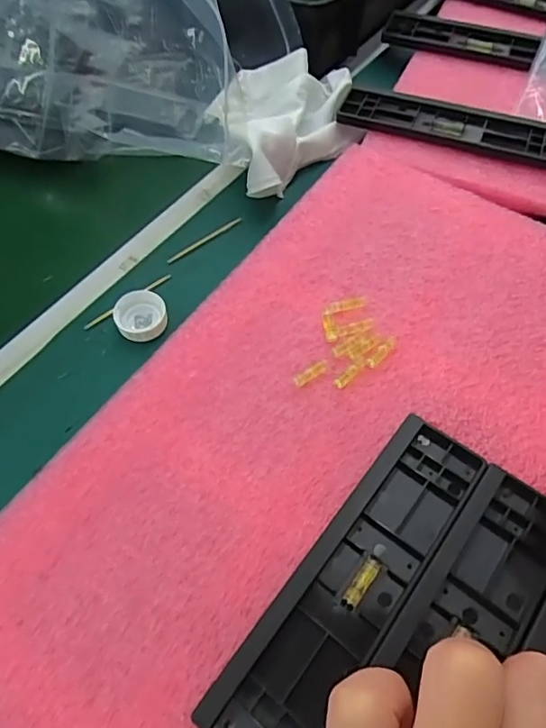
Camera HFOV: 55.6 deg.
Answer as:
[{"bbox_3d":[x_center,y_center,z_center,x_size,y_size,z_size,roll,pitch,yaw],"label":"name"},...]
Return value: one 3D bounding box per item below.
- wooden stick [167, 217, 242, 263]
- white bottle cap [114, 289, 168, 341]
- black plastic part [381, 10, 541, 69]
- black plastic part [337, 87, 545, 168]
[{"bbox_3d":[-0.046,-0.085,0.354,0.061,0.004,0.004,-34,64,-18],"label":"wooden stick"},{"bbox_3d":[-0.080,-0.029,0.317,0.031,0.013,0.031,0,59,1],"label":"white bottle cap"},{"bbox_3d":[0.157,-0.275,0.437,0.124,0.010,0.043,16,61,10],"label":"black plastic part"},{"bbox_3d":[0.129,-0.175,0.379,0.159,0.010,0.044,19,61,12],"label":"black plastic part"}]

